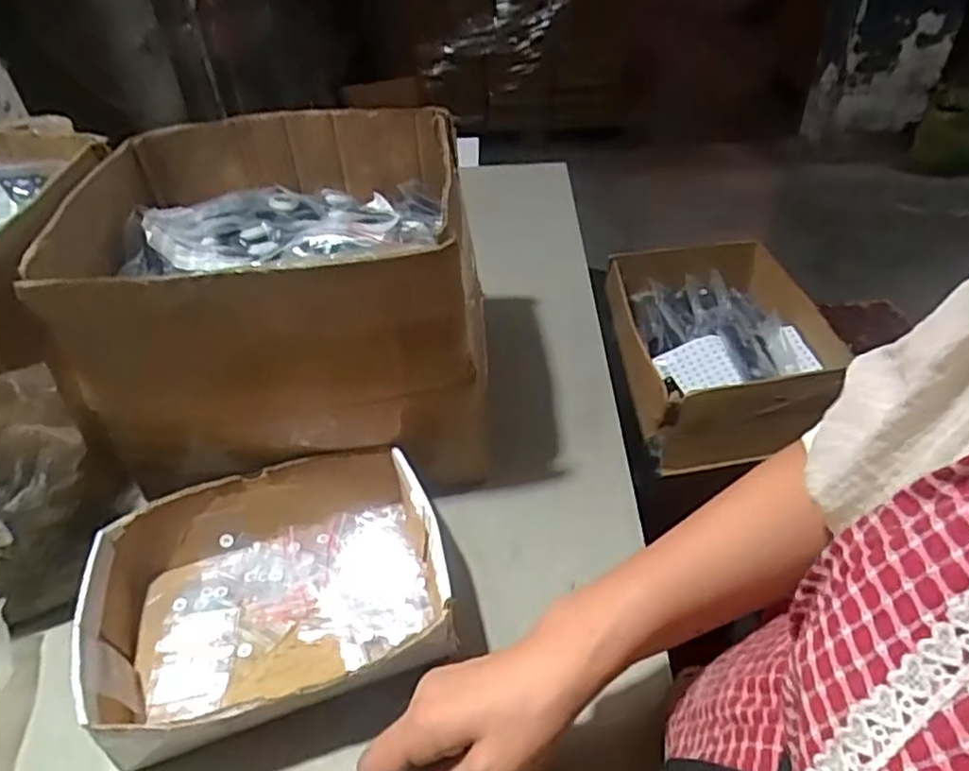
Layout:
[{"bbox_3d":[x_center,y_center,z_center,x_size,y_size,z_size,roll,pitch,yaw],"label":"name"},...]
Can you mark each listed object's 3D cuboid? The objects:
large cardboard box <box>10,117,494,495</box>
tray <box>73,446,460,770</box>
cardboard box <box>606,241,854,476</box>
[{"bbox_3d":[-0.195,-0.087,0.657,0.332,0.240,0.338,-8,43,-5],"label":"large cardboard box"},{"bbox_3d":[-0.157,0.154,0.522,0.251,0.061,0.201,-16,44,-14],"label":"tray"},{"bbox_3d":[0.320,-0.054,0.993,0.256,0.115,0.344,-3,43,0],"label":"cardboard box"}]

